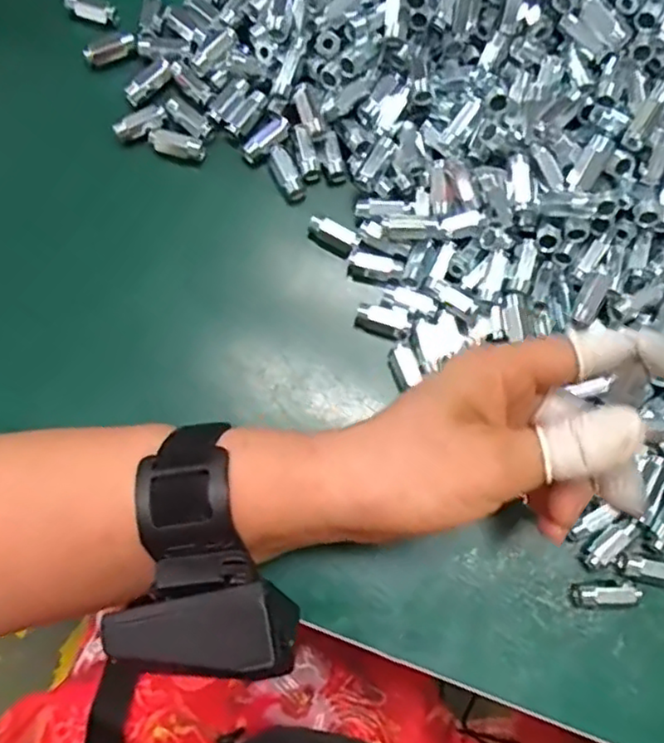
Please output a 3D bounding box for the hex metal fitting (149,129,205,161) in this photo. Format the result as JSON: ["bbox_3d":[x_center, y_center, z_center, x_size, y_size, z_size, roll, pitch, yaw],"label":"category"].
[{"bbox_3d":[-0.079,-0.116,0.337,0.027,0.011,0.012,13,78,-12],"label":"hex metal fitting"}]

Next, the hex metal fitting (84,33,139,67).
[{"bbox_3d":[-0.117,-0.170,0.347,0.028,0.010,0.010,-19,79,-5],"label":"hex metal fitting"}]

